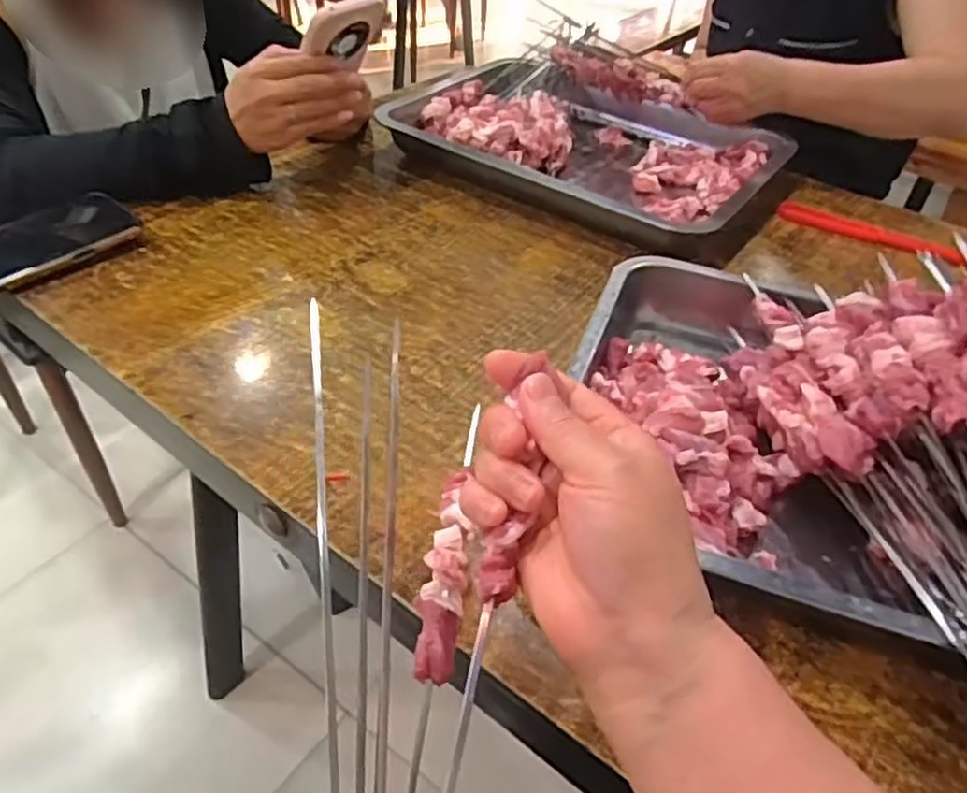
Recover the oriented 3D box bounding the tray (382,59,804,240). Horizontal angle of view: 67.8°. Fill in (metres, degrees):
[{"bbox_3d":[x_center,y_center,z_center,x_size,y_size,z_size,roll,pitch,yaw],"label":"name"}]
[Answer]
[{"bbox_3d":[0.110,-0.280,0.793,0.397,0.044,0.265,25,48,23],"label":"tray"}]

